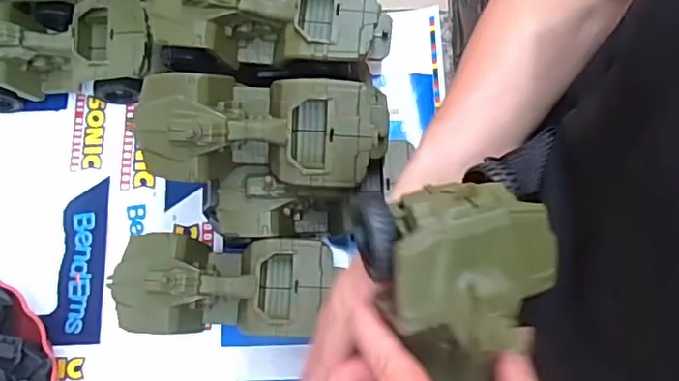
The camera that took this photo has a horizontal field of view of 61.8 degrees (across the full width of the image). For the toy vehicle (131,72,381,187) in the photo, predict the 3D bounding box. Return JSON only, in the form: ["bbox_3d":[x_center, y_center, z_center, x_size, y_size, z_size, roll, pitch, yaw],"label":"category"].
[{"bbox_3d":[-0.055,-0.045,0.435,0.181,0.066,0.080,1,77,-1],"label":"toy vehicle"}]

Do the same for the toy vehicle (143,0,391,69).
[{"bbox_3d":[-0.053,-0.137,0.450,0.182,0.072,0.074,5,77,0],"label":"toy vehicle"}]

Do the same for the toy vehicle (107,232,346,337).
[{"bbox_3d":[-0.092,0.078,0.478,0.179,0.079,0.083,2,77,-1],"label":"toy vehicle"}]

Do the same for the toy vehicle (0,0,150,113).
[{"bbox_3d":[-0.254,-0.125,0.522,0.169,0.080,0.080,-5,77,-3],"label":"toy vehicle"}]

